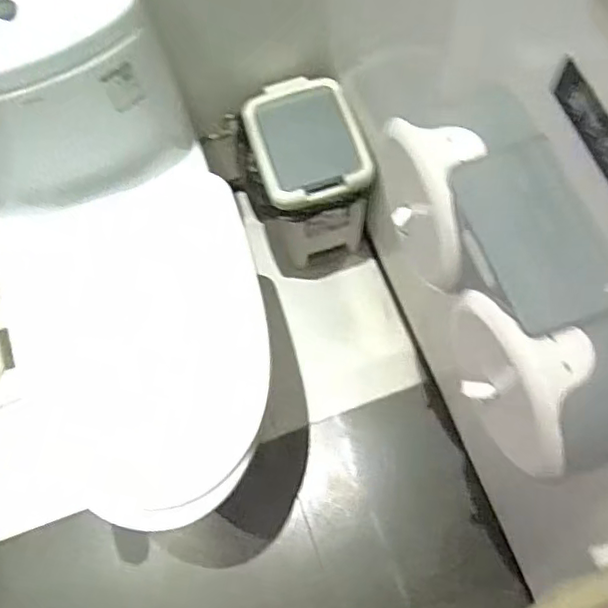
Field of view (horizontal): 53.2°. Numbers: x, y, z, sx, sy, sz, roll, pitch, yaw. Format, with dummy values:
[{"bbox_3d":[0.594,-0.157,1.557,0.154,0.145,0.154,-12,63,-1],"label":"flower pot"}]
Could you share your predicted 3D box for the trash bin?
[{"bbox_3d":[-0.006,-0.253,1.262,0.223,0.357,0.262,-17,70,-4],"label":"trash bin"}]

